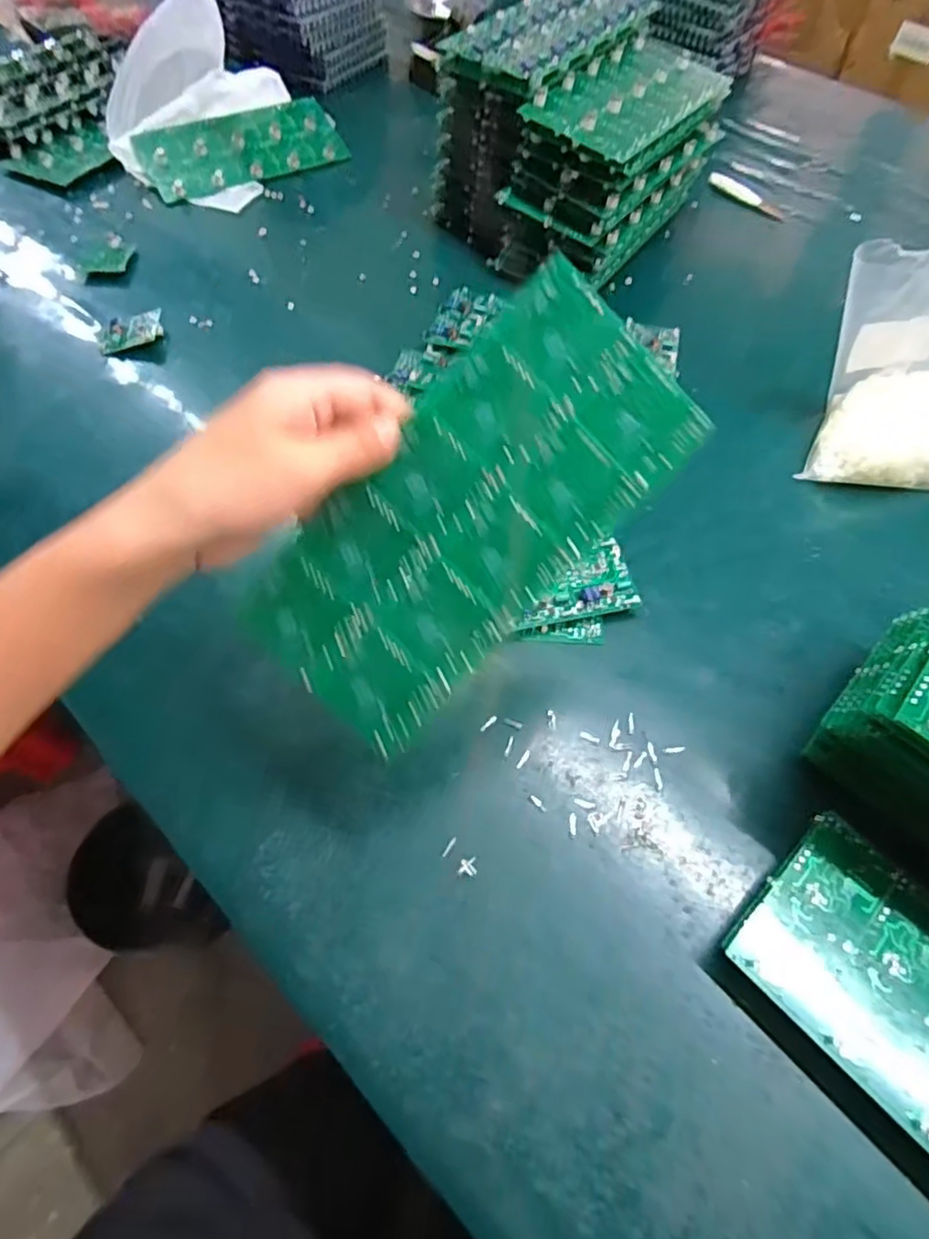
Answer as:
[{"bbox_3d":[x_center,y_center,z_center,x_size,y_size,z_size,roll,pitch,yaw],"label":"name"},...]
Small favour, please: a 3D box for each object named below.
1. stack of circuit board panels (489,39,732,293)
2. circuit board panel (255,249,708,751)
[{"bbox_3d":[0.149,-0.448,0.648,0.114,0.139,0.242,35,63,17],"label":"stack of circuit board panels"},{"bbox_3d":[0.002,-0.048,0.309,0.106,0.005,0.224,43,95,-10],"label":"circuit board panel"}]

